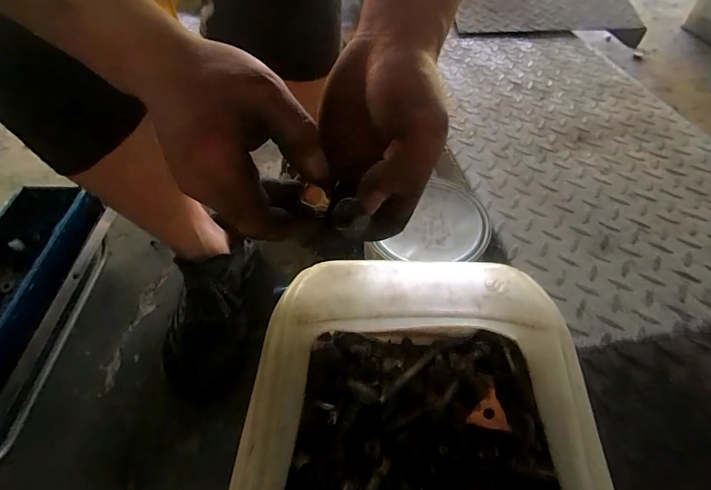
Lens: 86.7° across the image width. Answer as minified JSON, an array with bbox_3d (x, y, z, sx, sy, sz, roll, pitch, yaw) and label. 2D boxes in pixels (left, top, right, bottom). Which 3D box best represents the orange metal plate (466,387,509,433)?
[{"bbox_3d":[0.126,0.164,0.368,0.035,0.006,0.037,-24,45,17],"label":"orange metal plate"}]

